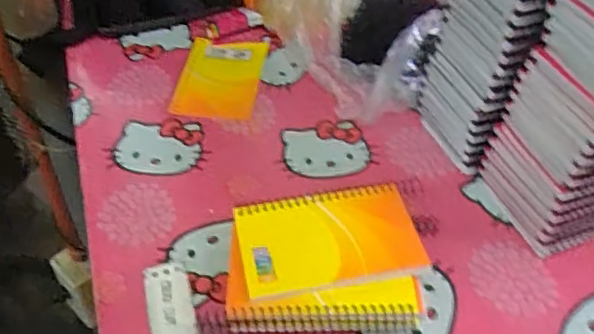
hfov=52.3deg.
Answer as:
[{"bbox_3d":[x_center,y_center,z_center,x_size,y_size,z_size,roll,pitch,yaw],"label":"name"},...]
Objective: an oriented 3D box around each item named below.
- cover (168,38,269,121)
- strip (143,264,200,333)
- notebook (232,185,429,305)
[{"bbox_3d":[-0.080,-0.097,0.630,0.078,0.014,0.129,5,45,4],"label":"cover"},{"bbox_3d":[-0.086,0.112,0.430,0.030,0.004,0.106,-13,46,-14],"label":"strip"},{"bbox_3d":[0.024,0.051,0.448,0.130,0.011,0.081,-8,50,-10],"label":"notebook"}]

